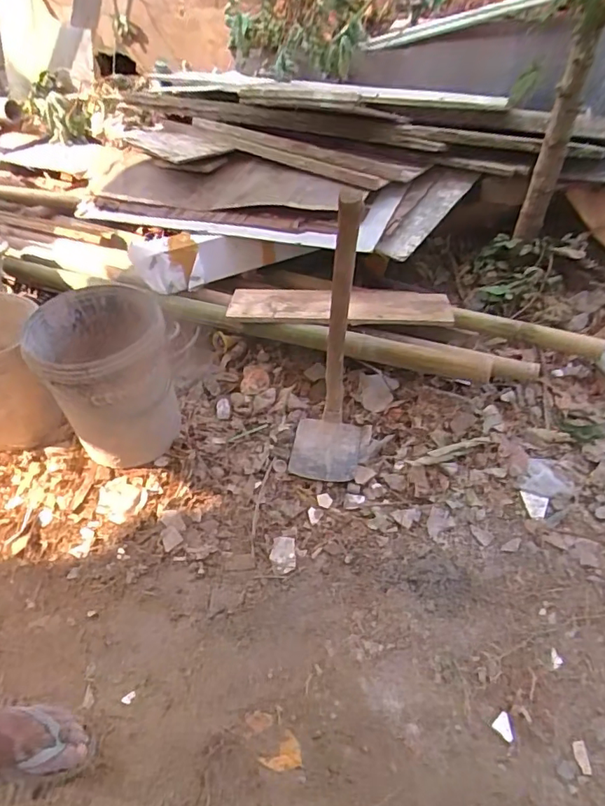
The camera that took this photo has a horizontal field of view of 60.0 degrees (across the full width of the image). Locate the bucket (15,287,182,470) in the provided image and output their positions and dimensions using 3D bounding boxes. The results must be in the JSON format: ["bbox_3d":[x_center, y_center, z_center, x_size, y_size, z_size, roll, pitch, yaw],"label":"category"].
[{"bbox_3d":[-0.472,-0.047,1.309,0.285,0.356,0.324,-18,44,-17],"label":"bucket"}]

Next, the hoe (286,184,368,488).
[{"bbox_3d":[0.052,-0.127,1.168,0.176,0.666,0.233,2,42,5],"label":"hoe"}]

